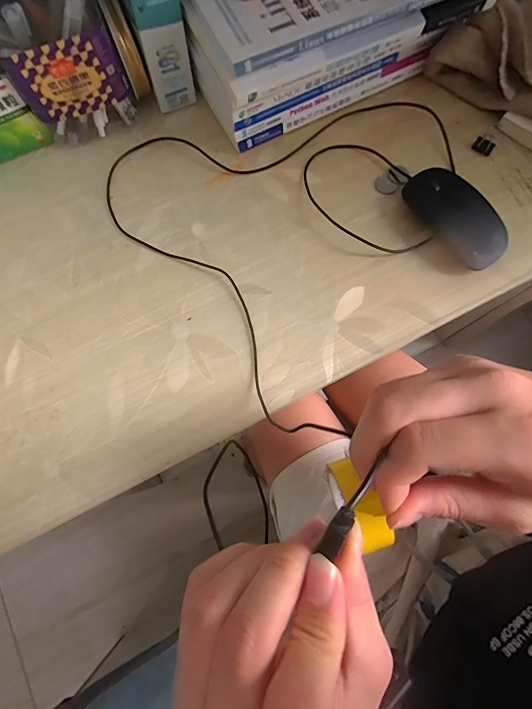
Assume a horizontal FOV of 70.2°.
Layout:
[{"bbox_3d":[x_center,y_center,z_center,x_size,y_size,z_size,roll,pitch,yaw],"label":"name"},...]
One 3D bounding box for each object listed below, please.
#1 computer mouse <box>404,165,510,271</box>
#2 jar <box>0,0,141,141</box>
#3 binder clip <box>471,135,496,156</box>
[{"bbox_3d":[0.182,-0.132,0.365,0.051,0.028,0.109,-39,79,-8],"label":"computer mouse"},{"bbox_3d":[-0.188,-0.284,0.339,0.095,0.156,0.081,-20,77,-4],"label":"jar"},{"bbox_3d":[0.224,-0.215,0.390,0.020,0.009,0.010,38,79,9],"label":"binder clip"}]

